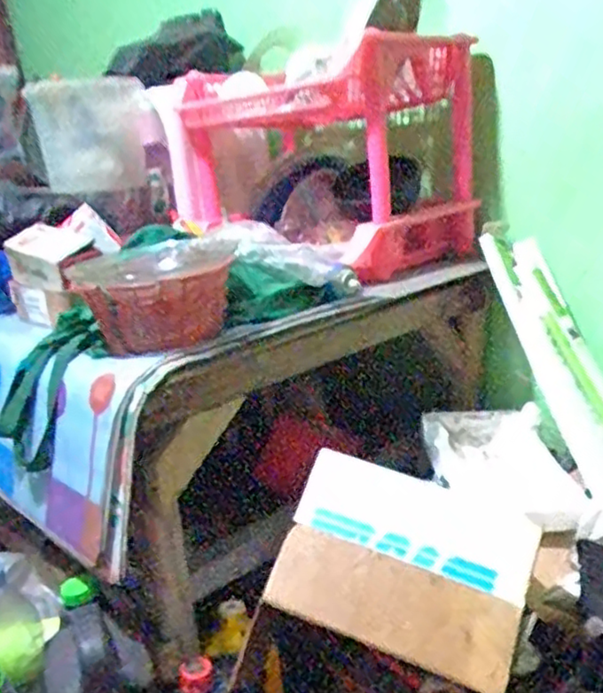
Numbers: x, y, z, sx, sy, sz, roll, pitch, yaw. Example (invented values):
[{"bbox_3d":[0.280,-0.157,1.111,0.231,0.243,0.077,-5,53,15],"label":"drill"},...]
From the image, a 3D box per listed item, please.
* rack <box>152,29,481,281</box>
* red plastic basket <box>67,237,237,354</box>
[{"bbox_3d":[0.016,-0.323,1.192,0.508,0.328,0.343,9,22,41],"label":"rack"},{"bbox_3d":[-0.190,-0.063,0.867,0.197,0.112,0.222,-11,17,-17],"label":"red plastic basket"}]

